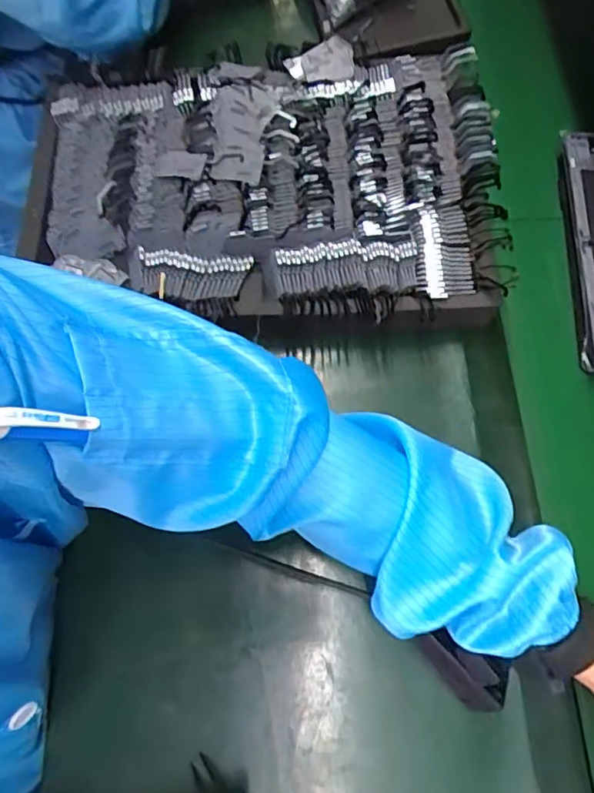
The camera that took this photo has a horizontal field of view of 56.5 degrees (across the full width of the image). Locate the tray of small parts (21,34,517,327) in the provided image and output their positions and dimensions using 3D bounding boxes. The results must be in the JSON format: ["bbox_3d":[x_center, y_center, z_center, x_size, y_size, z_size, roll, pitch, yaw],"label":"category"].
[{"bbox_3d":[-0.029,-0.197,0.529,0.426,0.062,0.302,-5,71,0],"label":"tray of small parts"}]

